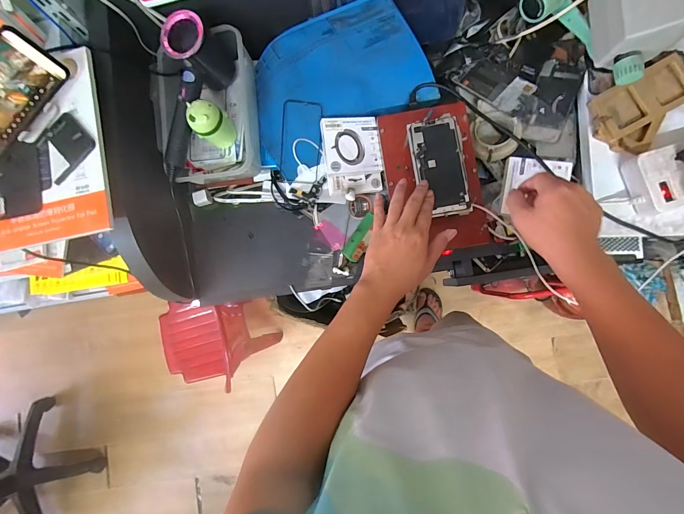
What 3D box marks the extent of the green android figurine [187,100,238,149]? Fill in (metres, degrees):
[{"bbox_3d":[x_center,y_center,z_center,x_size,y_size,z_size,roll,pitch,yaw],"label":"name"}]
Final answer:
[{"bbox_3d":[-0.223,-0.223,0.554,0.057,0.088,0.047,2,85,4],"label":"green android figurine"}]

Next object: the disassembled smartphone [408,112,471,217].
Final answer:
[{"bbox_3d":[0.161,-0.146,0.523,0.080,0.012,0.159,-15,85,3],"label":"disassembled smartphone"}]

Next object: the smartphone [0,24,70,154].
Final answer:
[{"bbox_3d":[-0.432,-0.206,0.416,0.011,0.074,0.153,33,85,24],"label":"smartphone"}]

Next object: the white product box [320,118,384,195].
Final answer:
[{"bbox_3d":[0.019,-0.192,0.620,0.110,0.030,0.138,-9,98,-17],"label":"white product box"}]

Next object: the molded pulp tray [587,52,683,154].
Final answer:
[{"bbox_3d":[0.506,-0.247,0.543,0.161,0.031,0.115,-28,83,1],"label":"molded pulp tray"}]

